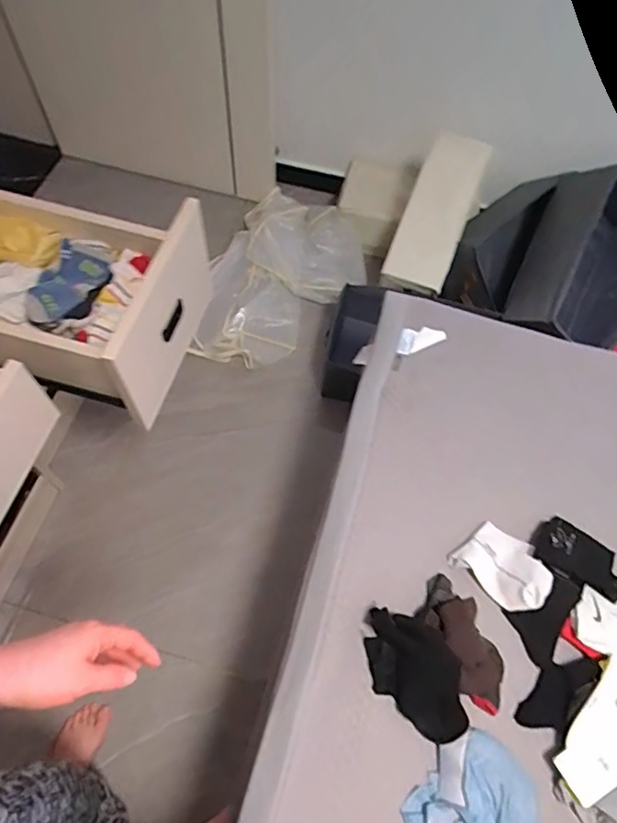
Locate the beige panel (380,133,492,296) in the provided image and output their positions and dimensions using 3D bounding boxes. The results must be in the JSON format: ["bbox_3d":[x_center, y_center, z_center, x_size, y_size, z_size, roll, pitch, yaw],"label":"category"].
[{"bbox_3d":[0.340,-0.524,1.440,0.169,0.046,0.411,22,93,9],"label":"beige panel"}]

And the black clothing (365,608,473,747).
[{"bbox_3d":[0.158,0.377,0.782,0.184,0.046,0.111,36,63,16],"label":"black clothing"}]

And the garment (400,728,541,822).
[{"bbox_3d":[0.210,0.548,0.714,0.212,0.023,0.148,-35,67,-22],"label":"garment"}]

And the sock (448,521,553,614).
[{"bbox_3d":[0.315,0.247,0.860,0.141,0.032,0.112,41,65,19],"label":"sock"}]

